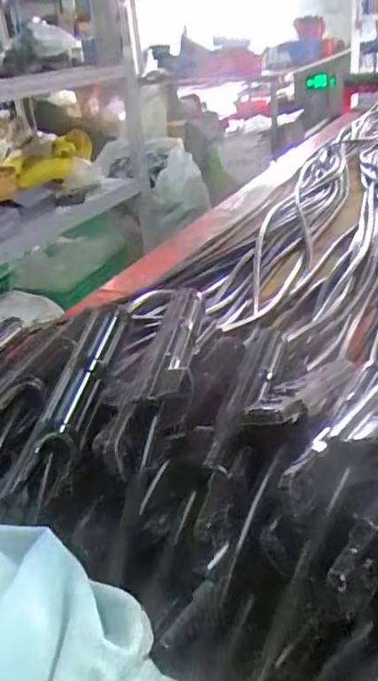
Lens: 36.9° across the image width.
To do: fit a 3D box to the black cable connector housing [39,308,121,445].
[{"bbox_3d":[-0.069,0.019,0.368,0.021,0.020,0.109,6,53,19],"label":"black cable connector housing"}]

